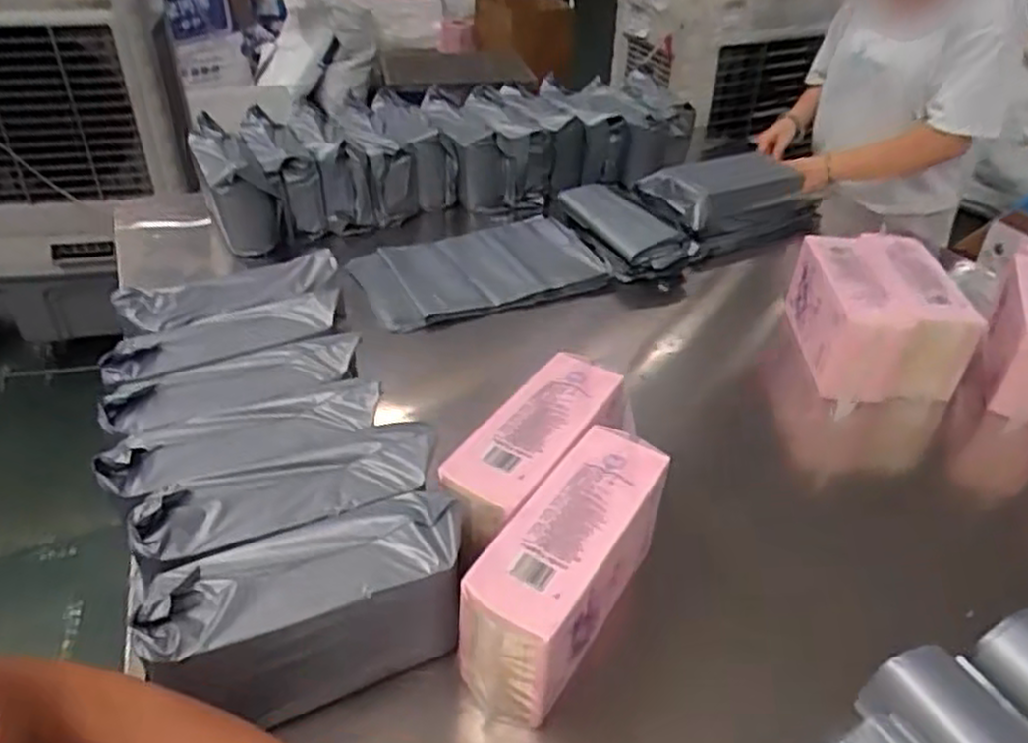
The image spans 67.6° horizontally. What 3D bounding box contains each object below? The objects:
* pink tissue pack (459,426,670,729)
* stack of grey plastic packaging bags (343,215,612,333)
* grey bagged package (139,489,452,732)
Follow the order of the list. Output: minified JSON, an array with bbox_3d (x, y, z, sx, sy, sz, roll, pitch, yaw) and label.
[{"bbox_3d":[0.050,0.170,0.688,0.094,0.113,0.238,23,42,25],"label":"pink tissue pack"},{"bbox_3d":[-0.058,-0.161,1.241,0.366,0.044,0.235,-15,40,-20],"label":"stack of grey plastic packaging bags"},{"bbox_3d":[-0.162,0.194,0.631,0.255,0.132,0.105,-17,41,-22],"label":"grey bagged package"}]

